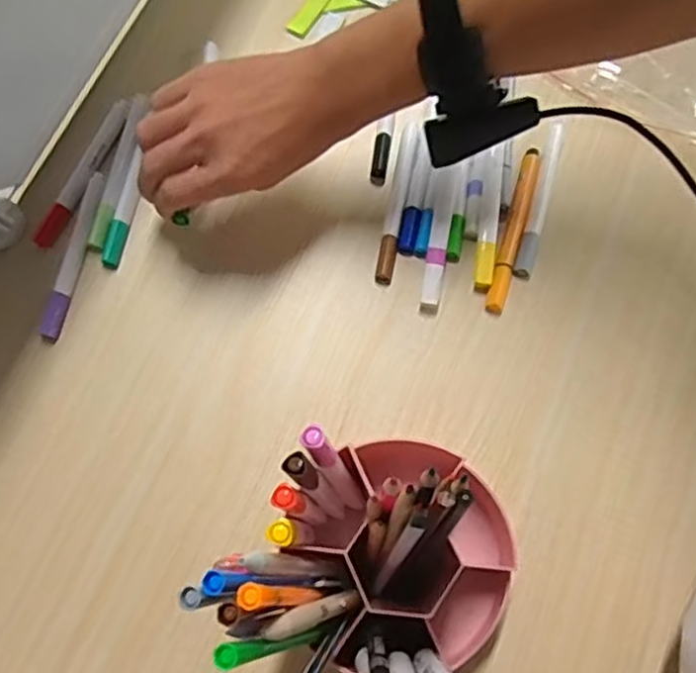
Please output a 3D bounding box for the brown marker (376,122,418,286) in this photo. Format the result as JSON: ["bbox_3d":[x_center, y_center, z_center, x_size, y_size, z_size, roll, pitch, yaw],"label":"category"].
[{"bbox_3d":[0.036,-0.098,0.502,0.012,0.014,0.124,10,74,3],"label":"brown marker"}]

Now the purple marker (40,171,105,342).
[{"bbox_3d":[-0.196,-0.058,0.497,0.015,0.008,0.126,10,74,3],"label":"purple marker"}]

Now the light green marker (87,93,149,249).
[{"bbox_3d":[-0.168,-0.125,0.512,0.015,0.013,0.129,10,74,3],"label":"light green marker"}]

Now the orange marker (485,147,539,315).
[{"bbox_3d":[0.118,-0.077,0.496,0.013,0.012,0.127,15,74,4],"label":"orange marker"}]

